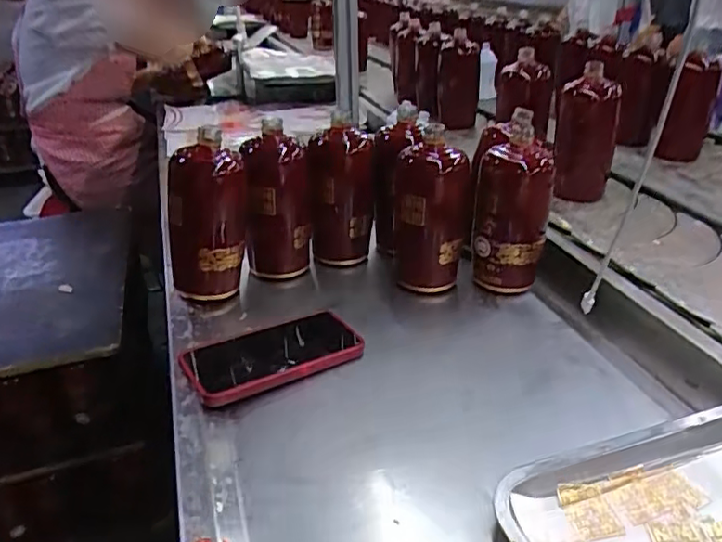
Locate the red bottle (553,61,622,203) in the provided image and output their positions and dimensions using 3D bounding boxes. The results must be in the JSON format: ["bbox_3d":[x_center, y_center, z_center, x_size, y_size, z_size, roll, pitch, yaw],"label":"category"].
[{"bbox_3d":[0.336,-0.202,0.892,0.084,0.180,0.075,7,30,18],"label":"red bottle"}]

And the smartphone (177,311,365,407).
[{"bbox_3d":[-0.087,0.080,0.591,0.168,0.016,0.097,-15,26,-30],"label":"smartphone"}]

